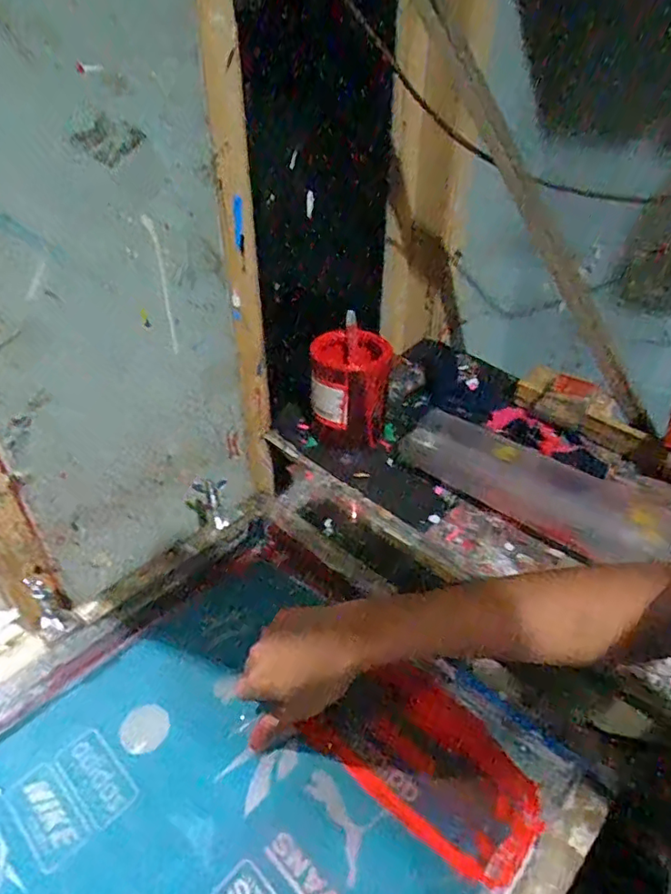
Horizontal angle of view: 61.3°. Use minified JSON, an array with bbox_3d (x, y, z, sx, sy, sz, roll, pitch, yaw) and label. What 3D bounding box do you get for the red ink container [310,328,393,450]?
[{"bbox_3d":[0.021,-0.089,0.790,0.102,0.125,0.113,7,39,9],"label":"red ink container"}]

